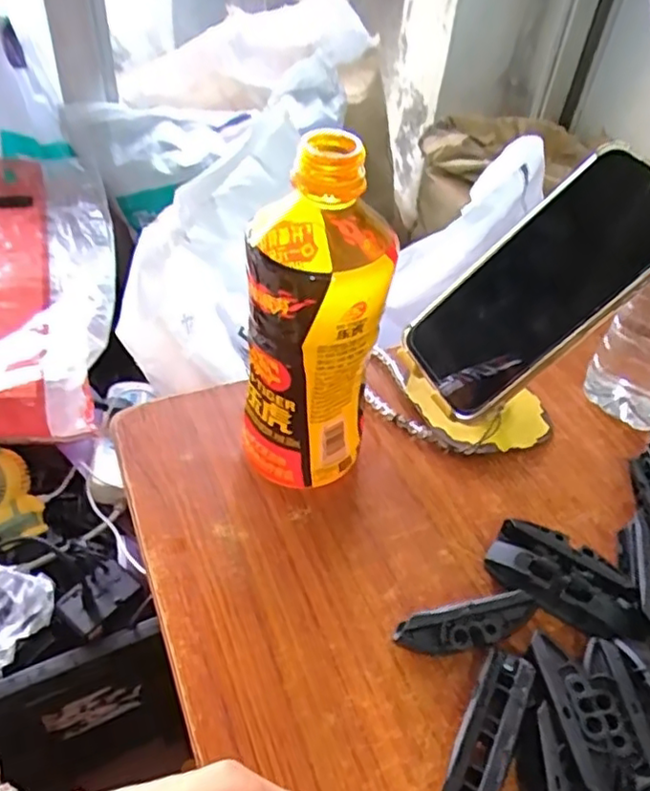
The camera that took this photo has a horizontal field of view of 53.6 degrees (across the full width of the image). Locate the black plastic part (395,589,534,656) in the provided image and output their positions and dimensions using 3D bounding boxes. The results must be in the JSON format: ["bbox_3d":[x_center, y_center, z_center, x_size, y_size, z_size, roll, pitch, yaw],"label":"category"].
[{"bbox_3d":[0.068,0.113,0.310,0.070,0.024,0.016,-8,46,-14],"label":"black plastic part"}]

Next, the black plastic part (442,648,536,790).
[{"bbox_3d":[0.071,0.146,0.281,0.022,0.020,0.071,23,47,17],"label":"black plastic part"}]

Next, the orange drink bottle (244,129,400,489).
[{"bbox_3d":[-0.006,-0.034,0.335,0.068,0.187,0.073,1,44,-5],"label":"orange drink bottle"}]

